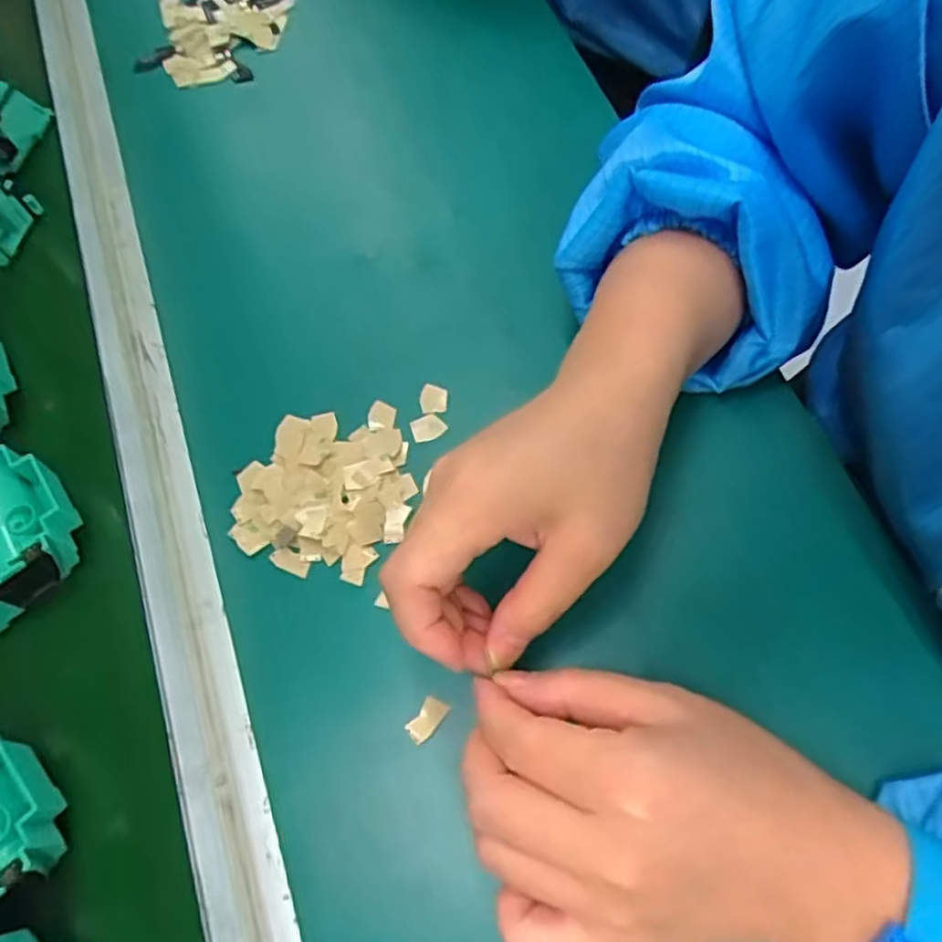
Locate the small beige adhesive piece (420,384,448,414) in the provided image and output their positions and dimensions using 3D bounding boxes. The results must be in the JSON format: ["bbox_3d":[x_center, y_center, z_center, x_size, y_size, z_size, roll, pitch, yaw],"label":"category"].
[{"bbox_3d":[-0.020,-0.038,0.383,0.014,0.005,0.014,1,65,4],"label":"small beige adhesive piece"}]

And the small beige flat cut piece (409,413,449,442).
[{"bbox_3d":[-0.022,-0.023,0.378,0.018,0.004,0.013,-18,65,-5],"label":"small beige flat cut piece"}]

